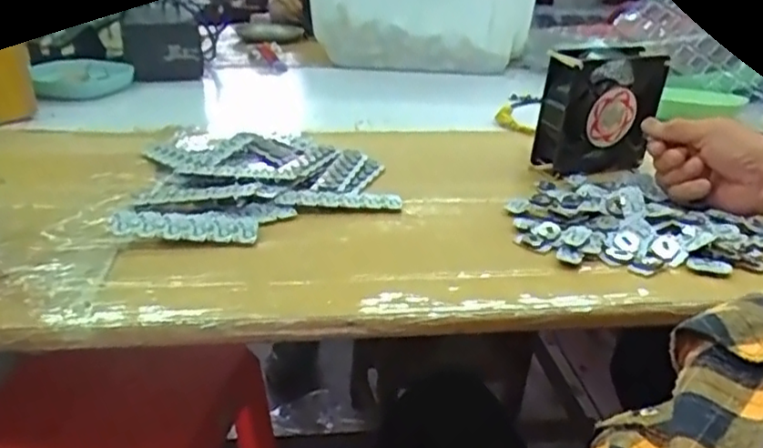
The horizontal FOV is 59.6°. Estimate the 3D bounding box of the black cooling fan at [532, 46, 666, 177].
[{"bbox_3d":[0.213,-0.109,0.652,0.114,0.113,0.046,-9,25,-24],"label":"black cooling fan"}]

